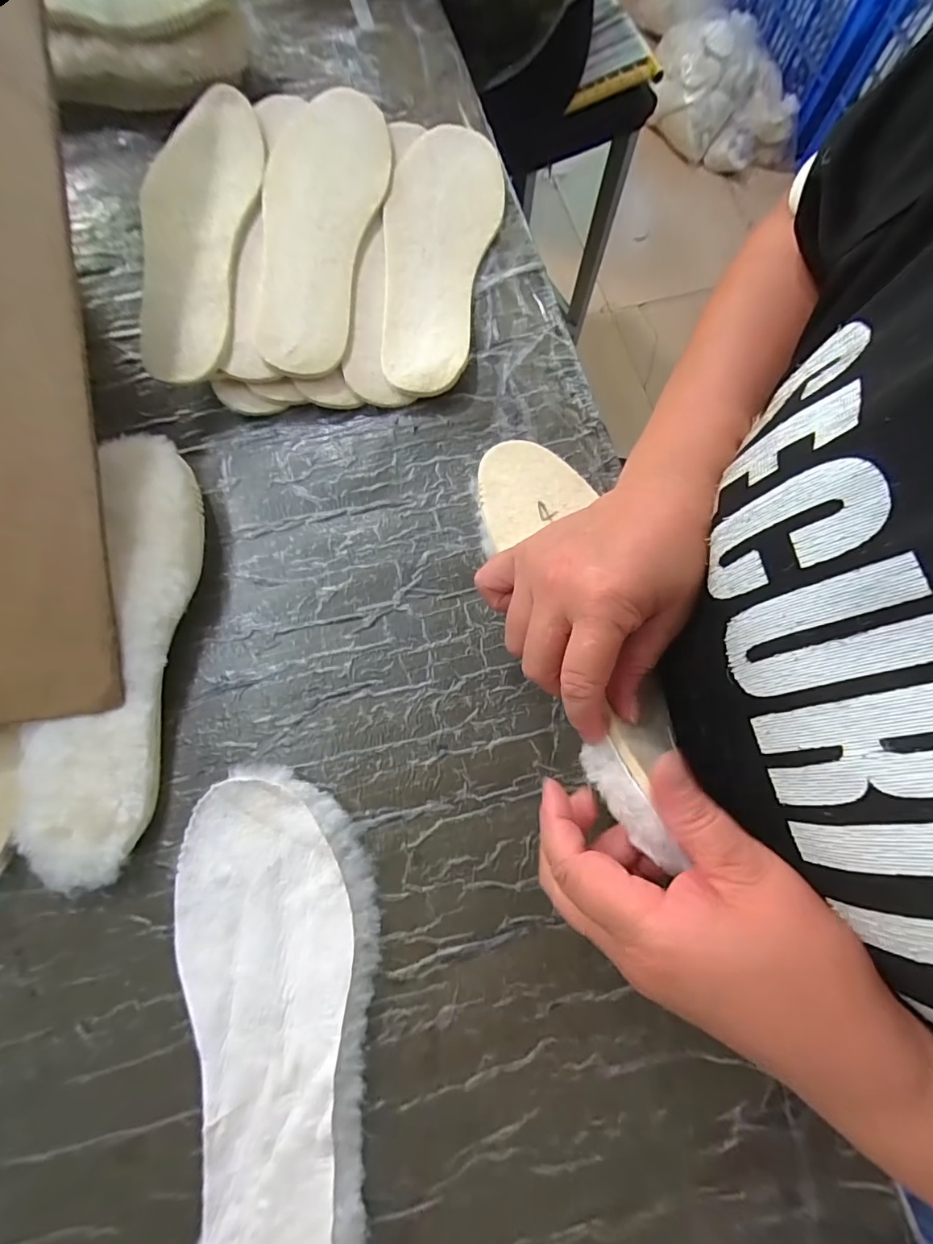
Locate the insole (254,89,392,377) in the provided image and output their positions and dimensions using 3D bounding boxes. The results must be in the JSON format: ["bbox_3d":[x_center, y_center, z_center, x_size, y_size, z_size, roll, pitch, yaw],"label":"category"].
[{"bbox_3d":[-0.112,-0.291,0.355,0.083,0.010,0.238,11,80,-5],"label":"insole"}]

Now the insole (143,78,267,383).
[{"bbox_3d":[-0.198,-0.284,0.352,0.077,0.008,0.241,4,80,1],"label":"insole"}]

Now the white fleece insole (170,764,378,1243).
[{"bbox_3d":[-0.095,0.212,0.258,0.100,0.019,0.257,-11,76,-3],"label":"white fleece insole"}]

